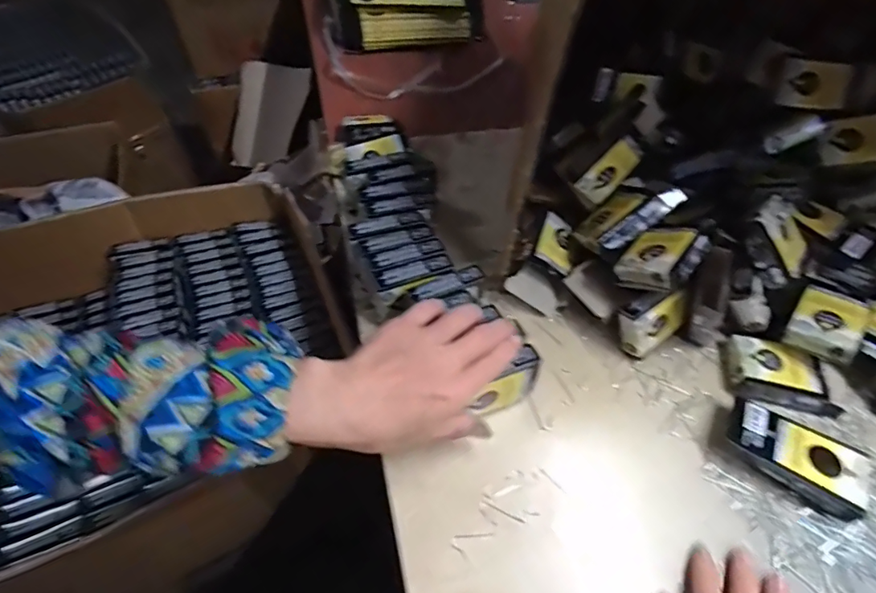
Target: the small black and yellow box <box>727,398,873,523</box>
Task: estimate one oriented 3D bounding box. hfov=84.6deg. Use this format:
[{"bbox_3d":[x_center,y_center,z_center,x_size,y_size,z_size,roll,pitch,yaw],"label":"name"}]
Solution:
[{"bbox_3d":[0.277,0.125,0.377,0.095,0.028,0.060,32,57,21],"label":"small black and yellow box"}]

